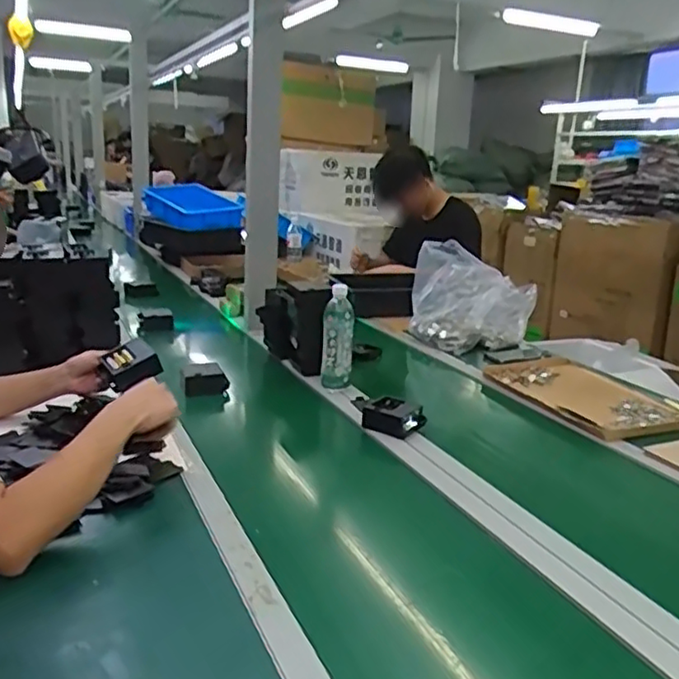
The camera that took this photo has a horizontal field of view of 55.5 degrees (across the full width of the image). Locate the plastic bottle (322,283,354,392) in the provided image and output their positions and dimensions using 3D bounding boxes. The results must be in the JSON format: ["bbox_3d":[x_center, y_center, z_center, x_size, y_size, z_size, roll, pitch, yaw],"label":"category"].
[{"bbox_3d":[-0.004,-0.004,1.361,0.064,0.200,0.055,2,15,0],"label":"plastic bottle"}]

